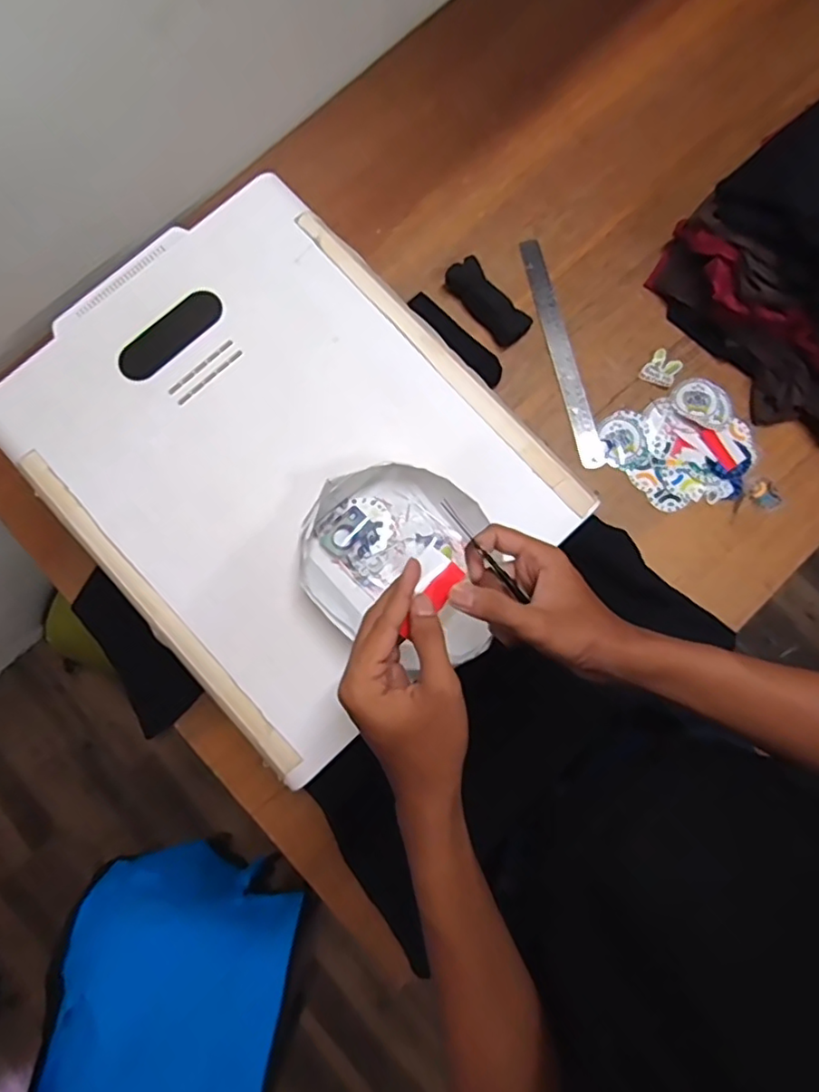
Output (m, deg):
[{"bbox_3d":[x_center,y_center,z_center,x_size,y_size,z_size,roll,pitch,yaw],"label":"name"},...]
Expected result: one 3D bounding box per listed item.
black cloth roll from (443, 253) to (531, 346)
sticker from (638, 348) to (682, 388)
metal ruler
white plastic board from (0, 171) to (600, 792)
[{"bbox_3d":[0.102,-0.317,0.780,0.047,0.022,0.123,-41,82,-6],"label":"black cloth roll"},{"bbox_3d":[0.324,-0.226,0.775,0.041,0.007,0.048,38,82,6],"label":"sticker"},{"bbox_3d":[0.196,-0.254,0.784,0.028,0.006,0.315,-16,83,3],"label":"metal ruler"},{"bbox_3d":[-0.131,-0.096,0.591,0.399,0.028,0.494,-42,82,-7],"label":"white plastic board"}]

